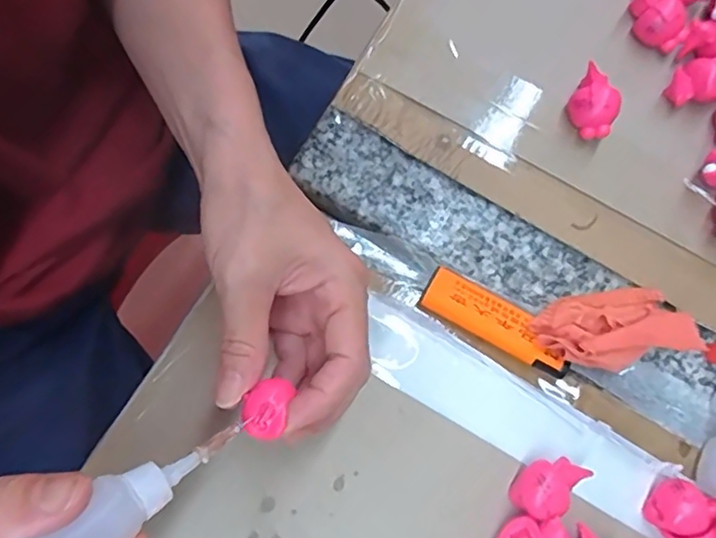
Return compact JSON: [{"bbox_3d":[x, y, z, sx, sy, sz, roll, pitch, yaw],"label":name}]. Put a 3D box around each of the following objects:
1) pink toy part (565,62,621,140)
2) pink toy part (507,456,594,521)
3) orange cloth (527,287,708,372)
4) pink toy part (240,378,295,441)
[{"bbox_3d":[0.127,-0.088,0.324,0.024,0.024,0.031,26,77,7],"label":"pink toy part"},{"bbox_3d":[0.088,0.101,0.284,0.024,0.019,0.032,37,79,9],"label":"pink toy part"},{"bbox_3d":[0.126,0.029,0.301,0.075,0.018,0.039,-15,76,-3],"label":"orange cloth"},{"bbox_3d":[-0.038,0.057,0.248,0.017,0.008,0.024,17,76,5],"label":"pink toy part"}]

